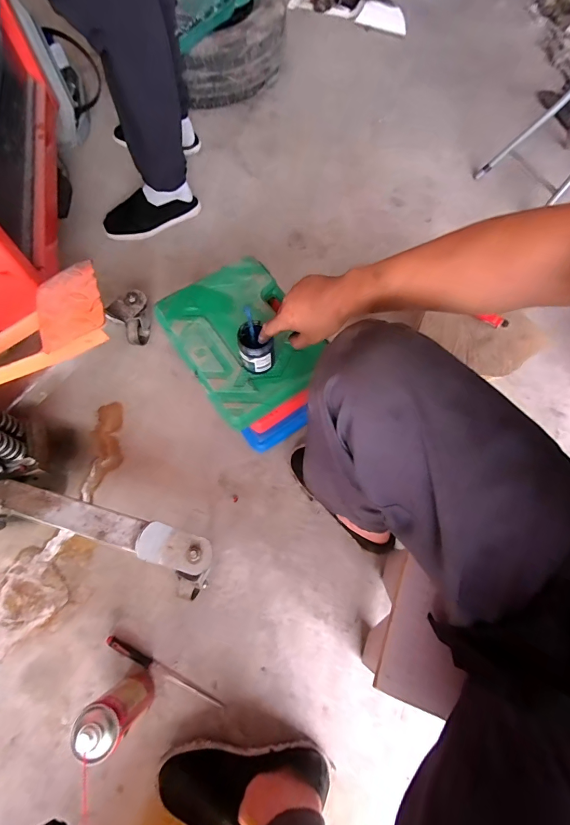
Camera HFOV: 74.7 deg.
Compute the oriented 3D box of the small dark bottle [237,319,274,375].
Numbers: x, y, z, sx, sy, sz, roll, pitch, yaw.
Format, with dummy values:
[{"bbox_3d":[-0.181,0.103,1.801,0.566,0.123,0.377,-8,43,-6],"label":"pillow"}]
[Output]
[{"bbox_3d":[-0.050,-0.105,0.620,0.053,0.076,0.056,-10,68,-6],"label":"small dark bottle"}]

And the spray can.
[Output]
[{"bbox_3d":[-0.247,0.439,0.544,0.059,0.173,0.060,1,67,-1],"label":"spray can"}]

